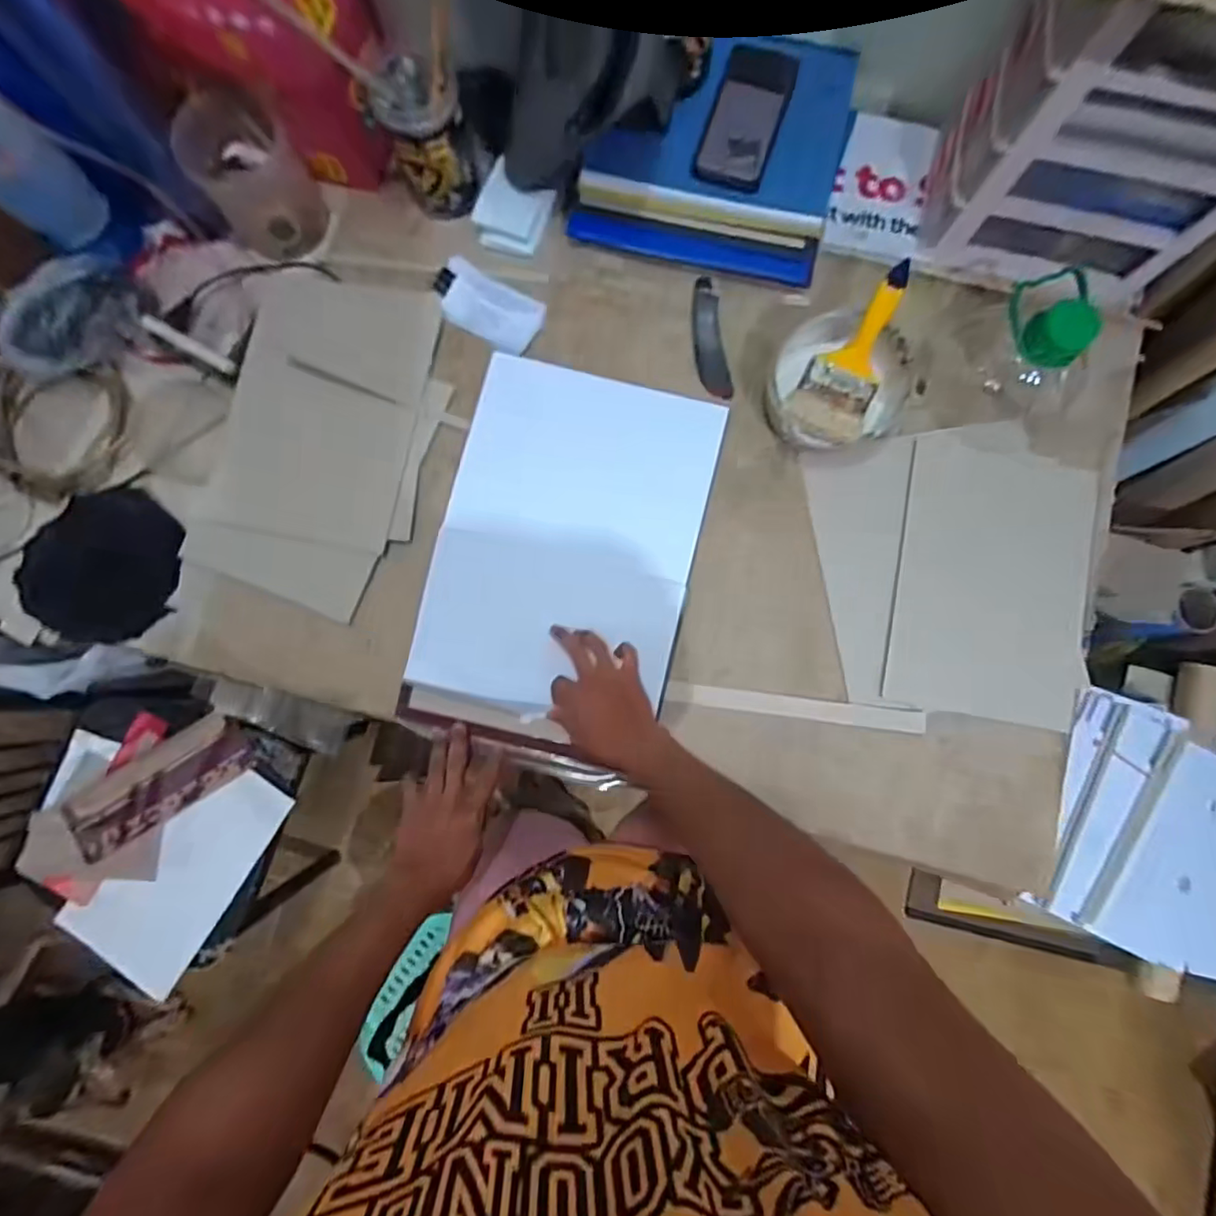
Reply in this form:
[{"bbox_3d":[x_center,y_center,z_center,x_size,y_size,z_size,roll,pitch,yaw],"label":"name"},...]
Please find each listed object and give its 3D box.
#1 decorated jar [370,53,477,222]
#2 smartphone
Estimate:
[{"bbox_3d":[-0.197,-0.517,0.639,0.094,0.119,0.095,-25,87,-1],"label":"decorated jar"},{"bbox_3d":[0.157,-0.552,0.655,0.078,0.012,0.170,17,89,1],"label":"smartphone"}]

